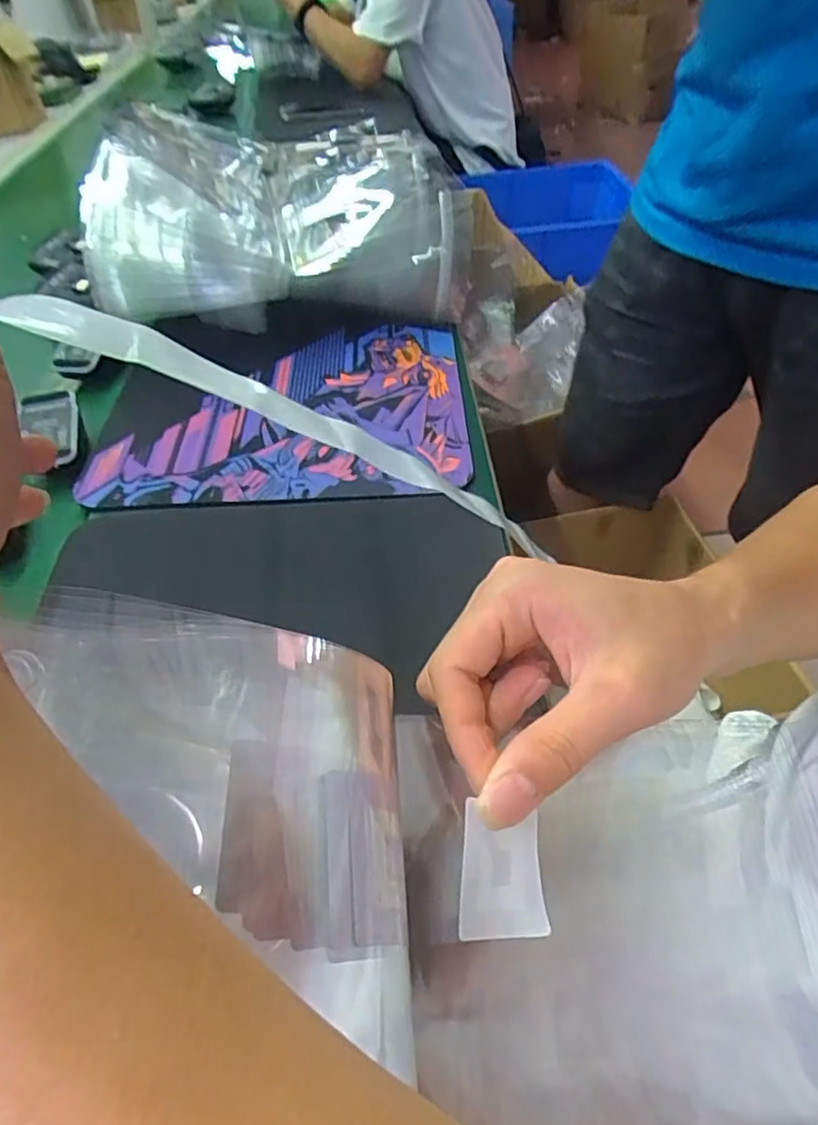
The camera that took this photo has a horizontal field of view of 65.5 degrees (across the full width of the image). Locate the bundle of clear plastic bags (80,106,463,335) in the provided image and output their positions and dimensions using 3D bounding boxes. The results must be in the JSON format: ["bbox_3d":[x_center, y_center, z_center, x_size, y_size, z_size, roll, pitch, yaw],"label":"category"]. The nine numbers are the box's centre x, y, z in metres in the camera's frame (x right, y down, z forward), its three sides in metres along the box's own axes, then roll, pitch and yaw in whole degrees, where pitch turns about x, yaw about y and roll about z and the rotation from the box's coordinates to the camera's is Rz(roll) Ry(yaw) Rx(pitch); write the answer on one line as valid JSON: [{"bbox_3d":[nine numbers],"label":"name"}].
[{"bbox_3d":[-0.135,-0.364,0.658,0.311,0.094,0.286,-6,46,-1],"label":"bundle of clear plastic bags"}]

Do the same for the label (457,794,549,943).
[{"bbox_3d":[0.032,0.102,0.210,0.006,0.038,0.038,-21,56,43],"label":"label"}]

